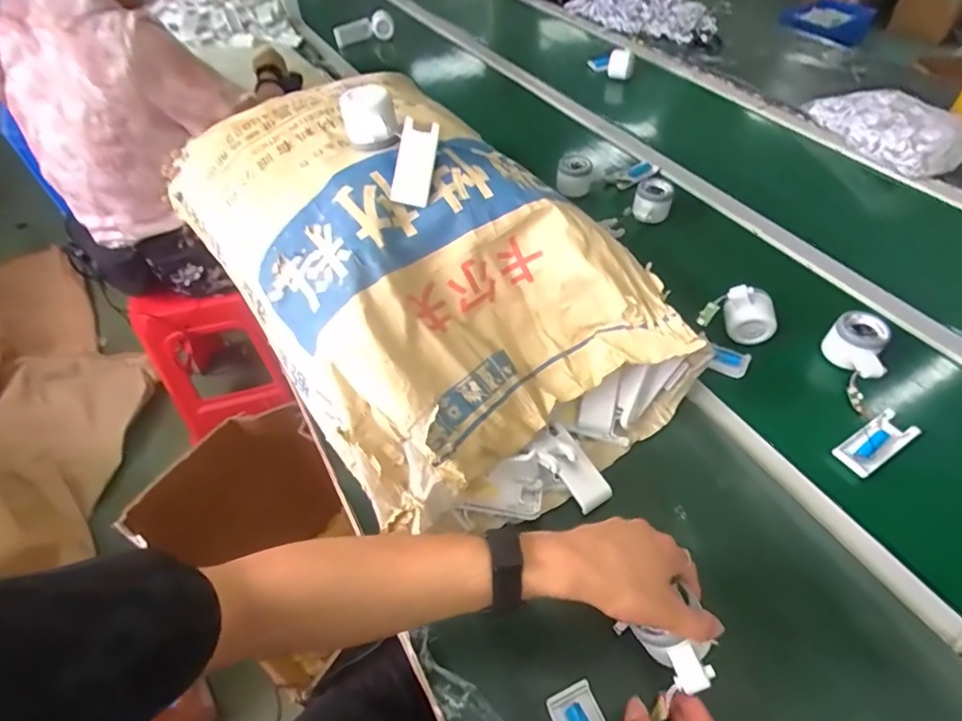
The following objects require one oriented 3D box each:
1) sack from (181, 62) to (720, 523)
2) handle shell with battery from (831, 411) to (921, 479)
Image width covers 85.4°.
[{"bbox_3d":[-0.090,-0.131,0.656,0.382,0.225,0.655,-30,55,-21],"label":"sack"},{"bbox_3d":[0.447,0.095,0.592,0.099,0.017,0.040,-27,54,-19],"label":"handle shell with battery"}]

